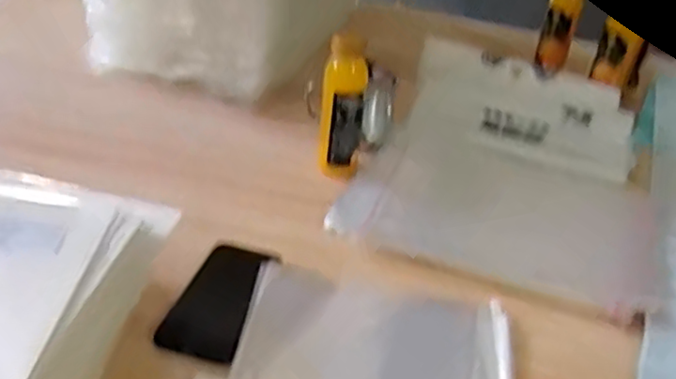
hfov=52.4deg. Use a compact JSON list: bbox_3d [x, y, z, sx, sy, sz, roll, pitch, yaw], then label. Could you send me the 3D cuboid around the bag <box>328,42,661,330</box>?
[{"bbox_3d":[0.230,-0.038,0.878,0.361,0.056,0.439,18,37,15],"label":"bag"}]

